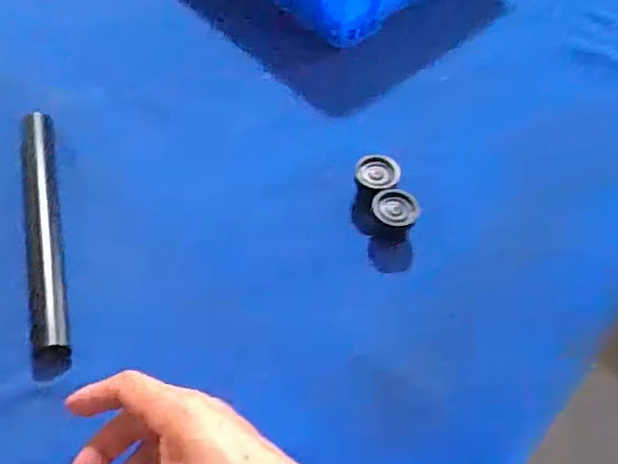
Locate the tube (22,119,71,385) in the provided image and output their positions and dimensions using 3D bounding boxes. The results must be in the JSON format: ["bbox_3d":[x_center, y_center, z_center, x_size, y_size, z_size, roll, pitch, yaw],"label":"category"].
[{"bbox_3d":[-0.205,0.000,0.496,0.027,0.025,0.230,-10,57,-11],"label":"tube"}]

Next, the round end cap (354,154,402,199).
[{"bbox_3d":[0.056,-0.048,0.520,0.034,0.010,0.038,-16,58,-14],"label":"round end cap"}]

